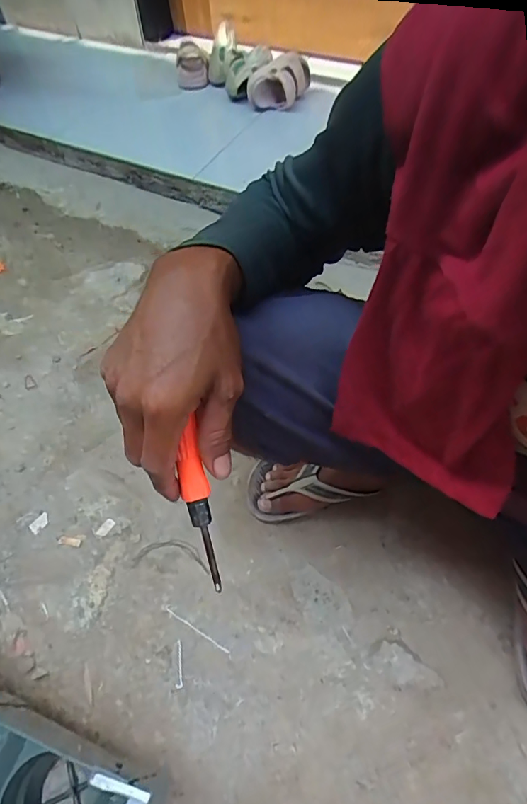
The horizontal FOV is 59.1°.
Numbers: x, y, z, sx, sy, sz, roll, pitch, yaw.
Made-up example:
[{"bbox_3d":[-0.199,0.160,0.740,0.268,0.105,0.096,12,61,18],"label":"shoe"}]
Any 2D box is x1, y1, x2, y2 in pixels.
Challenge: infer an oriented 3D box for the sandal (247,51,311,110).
[{"bbox_3d":[0.032,-0.670,0.986,0.078,0.101,0.131,29,61,18],"label":"sandal"}]

